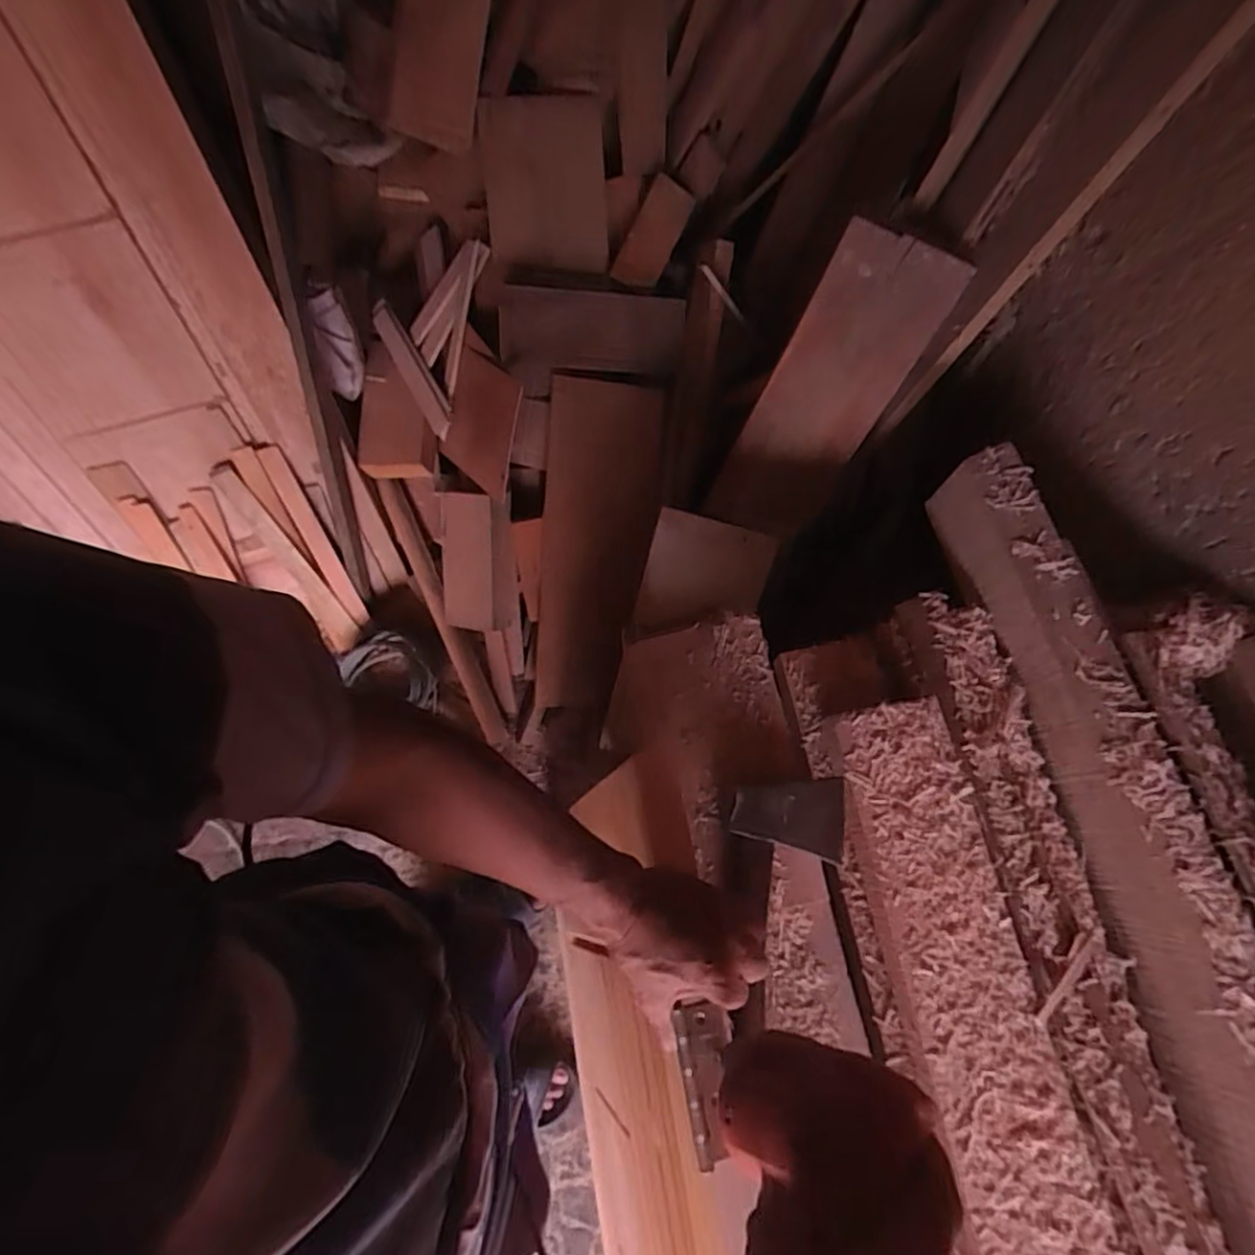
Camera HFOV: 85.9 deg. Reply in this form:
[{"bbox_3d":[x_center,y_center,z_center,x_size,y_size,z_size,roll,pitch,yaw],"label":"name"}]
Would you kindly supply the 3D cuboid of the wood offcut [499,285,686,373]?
[{"bbox_3d":[-0.061,-0.485,1.105,0.294,0.116,0.024,5,32,0],"label":"wood offcut"}]

